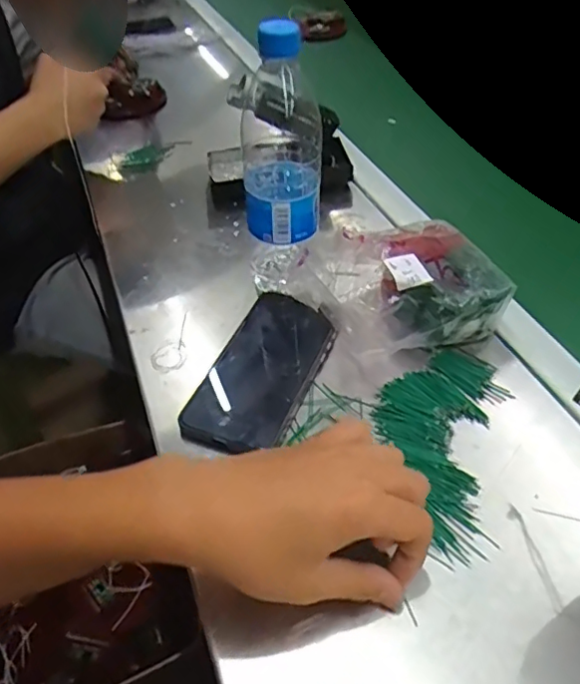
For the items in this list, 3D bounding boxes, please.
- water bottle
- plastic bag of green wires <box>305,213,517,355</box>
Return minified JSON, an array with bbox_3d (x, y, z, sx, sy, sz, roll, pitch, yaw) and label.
[{"bbox_3d":[-0.009,-0.138,0.466,0.066,0.224,0.063,-8,46,-5],"label":"water bottle"},{"bbox_3d":[0.100,-0.053,0.483,0.139,0.074,0.125,-20,48,-16],"label":"plastic bag of green wires"}]

